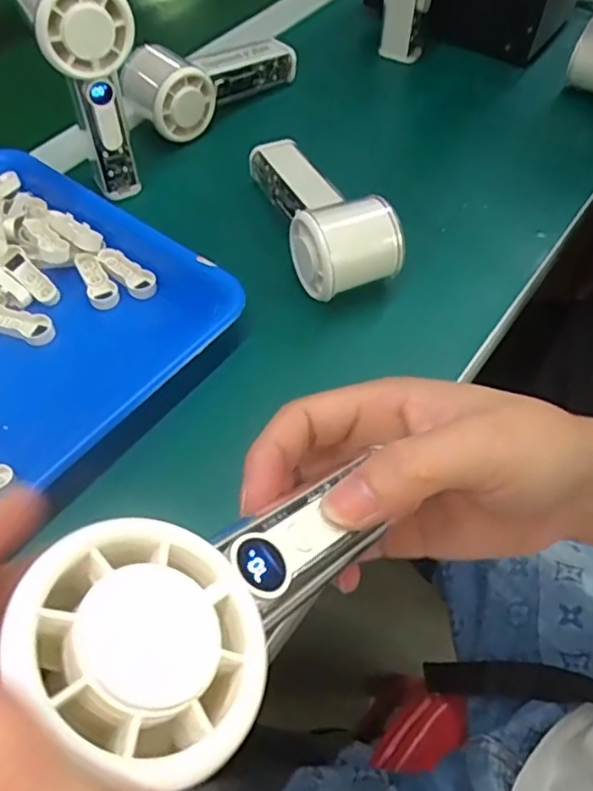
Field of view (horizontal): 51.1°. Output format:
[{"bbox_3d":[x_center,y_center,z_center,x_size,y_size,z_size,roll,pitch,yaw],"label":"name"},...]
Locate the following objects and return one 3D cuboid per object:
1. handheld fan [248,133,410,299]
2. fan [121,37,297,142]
[{"bbox_3d":[0.016,-0.136,0.437,0.067,0.063,0.160,-14,56,-10],"label":"handheld fan"},{"bbox_3d":[-0.068,-0.270,0.532,0.154,0.055,0.067,-32,61,-20],"label":"fan"}]

